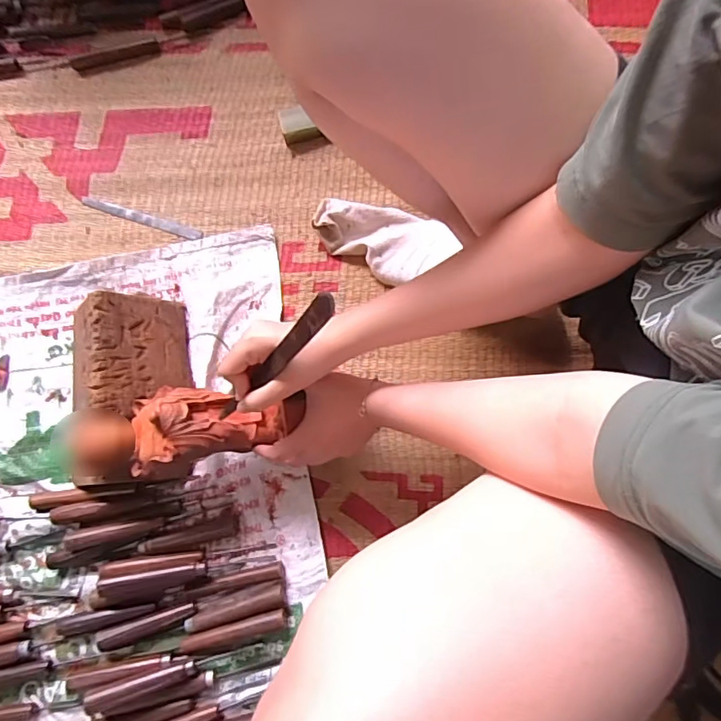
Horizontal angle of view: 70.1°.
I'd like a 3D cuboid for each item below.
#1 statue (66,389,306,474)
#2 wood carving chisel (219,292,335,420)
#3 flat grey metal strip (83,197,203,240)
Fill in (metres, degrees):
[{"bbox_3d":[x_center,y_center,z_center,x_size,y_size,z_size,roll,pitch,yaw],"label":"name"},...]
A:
[{"bbox_3d":[-0.174,0.066,0.518,0.206,0.050,0.077,-5,78,-7],"label":"statue"},{"bbox_3d":[-0.079,0.005,0.456,0.192,0.015,0.022,-42,77,37],"label":"wood carving chisel"},{"bbox_3d":[-0.277,-0.181,0.655,0.161,0.004,0.012,19,87,3],"label":"flat grey metal strip"}]

